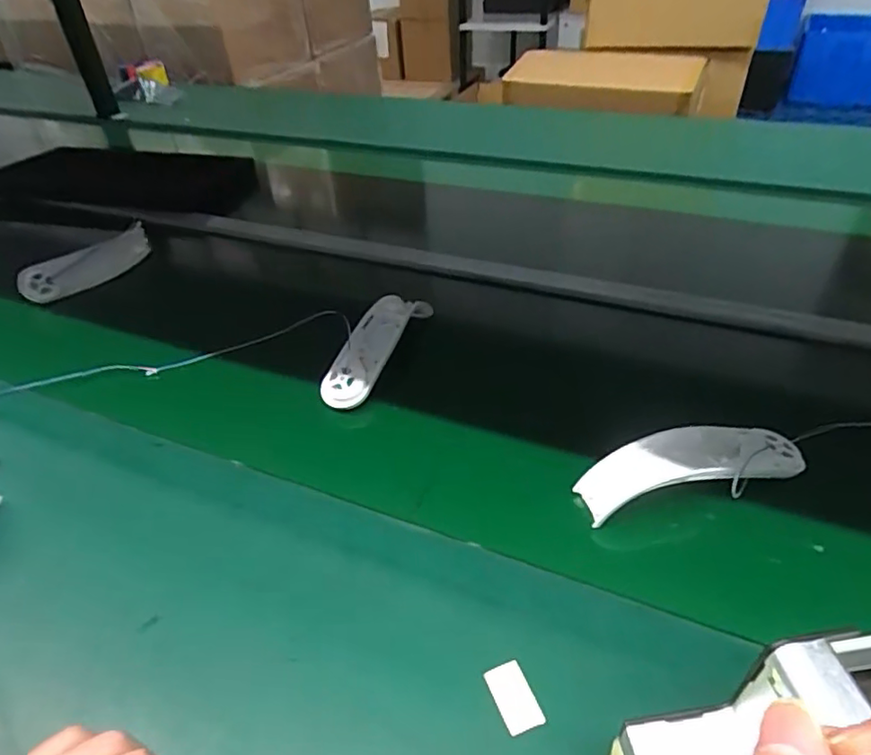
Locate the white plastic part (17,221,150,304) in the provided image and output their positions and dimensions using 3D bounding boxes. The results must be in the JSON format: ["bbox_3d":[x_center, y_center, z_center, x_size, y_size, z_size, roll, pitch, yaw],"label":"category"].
[{"bbox_3d":[-0.507,-0.165,0.851,0.184,0.062,0.065,-29,49,-31],"label":"white plastic part"}]

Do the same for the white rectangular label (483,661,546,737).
[{"bbox_3d":[0.051,0.207,0.374,0.025,0.005,0.040,-14,42,-17],"label":"white rectangular label"}]

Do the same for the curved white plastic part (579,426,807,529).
[{"bbox_3d":[0.217,0.077,0.496,0.185,0.046,0.052,-7,41,-10],"label":"curved white plastic part"}]

